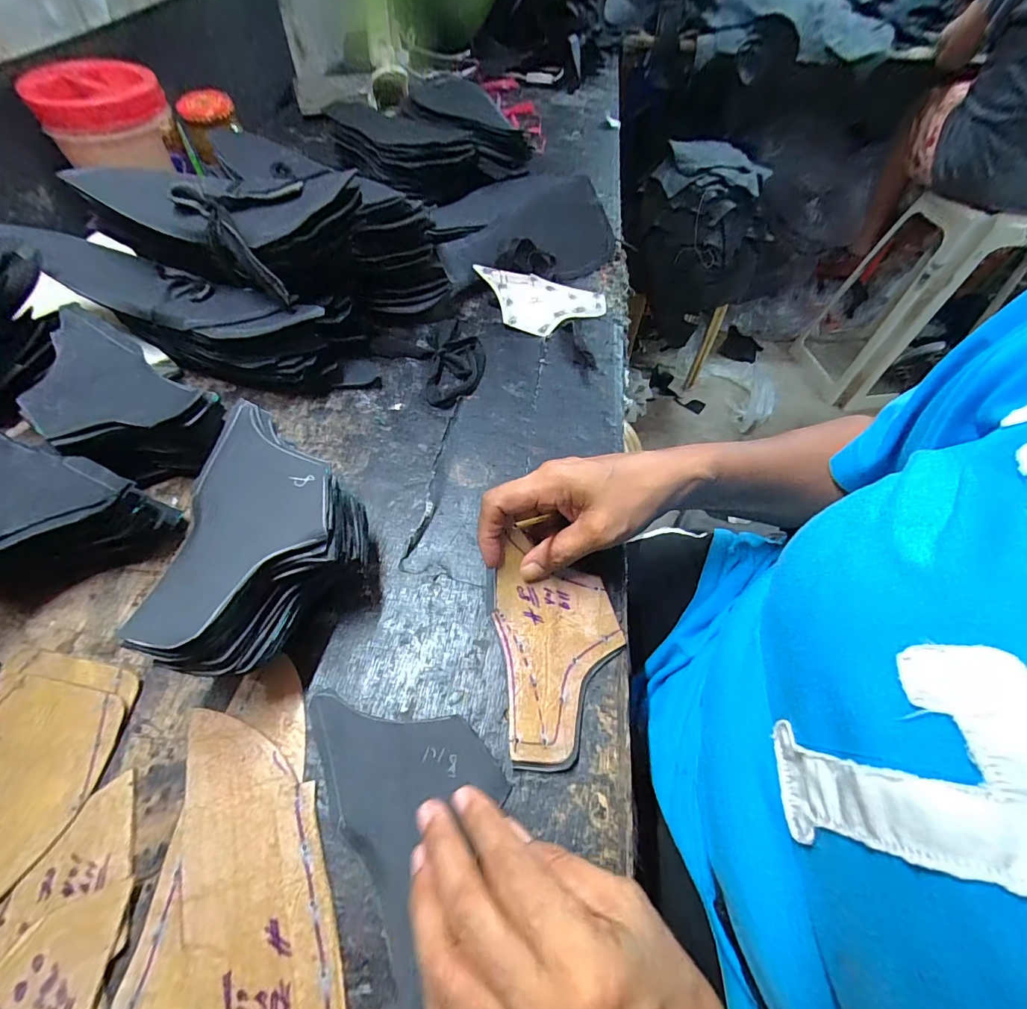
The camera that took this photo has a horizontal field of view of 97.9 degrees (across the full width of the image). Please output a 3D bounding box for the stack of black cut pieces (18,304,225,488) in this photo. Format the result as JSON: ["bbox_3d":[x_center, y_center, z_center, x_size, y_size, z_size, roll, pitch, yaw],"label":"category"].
[{"bbox_3d":[-0.294,-0.068,0.335,0.153,0.070,0.086,28,60,18],"label":"stack of black cut pieces"}]

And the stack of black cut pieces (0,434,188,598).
[{"bbox_3d":[-0.317,0.012,0.297,0.155,0.061,0.090,17,57,11],"label":"stack of black cut pieces"}]

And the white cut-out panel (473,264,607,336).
[{"bbox_3d":[0.030,-0.215,0.478,0.135,0.008,0.076,7,69,-5],"label":"white cut-out panel"}]

